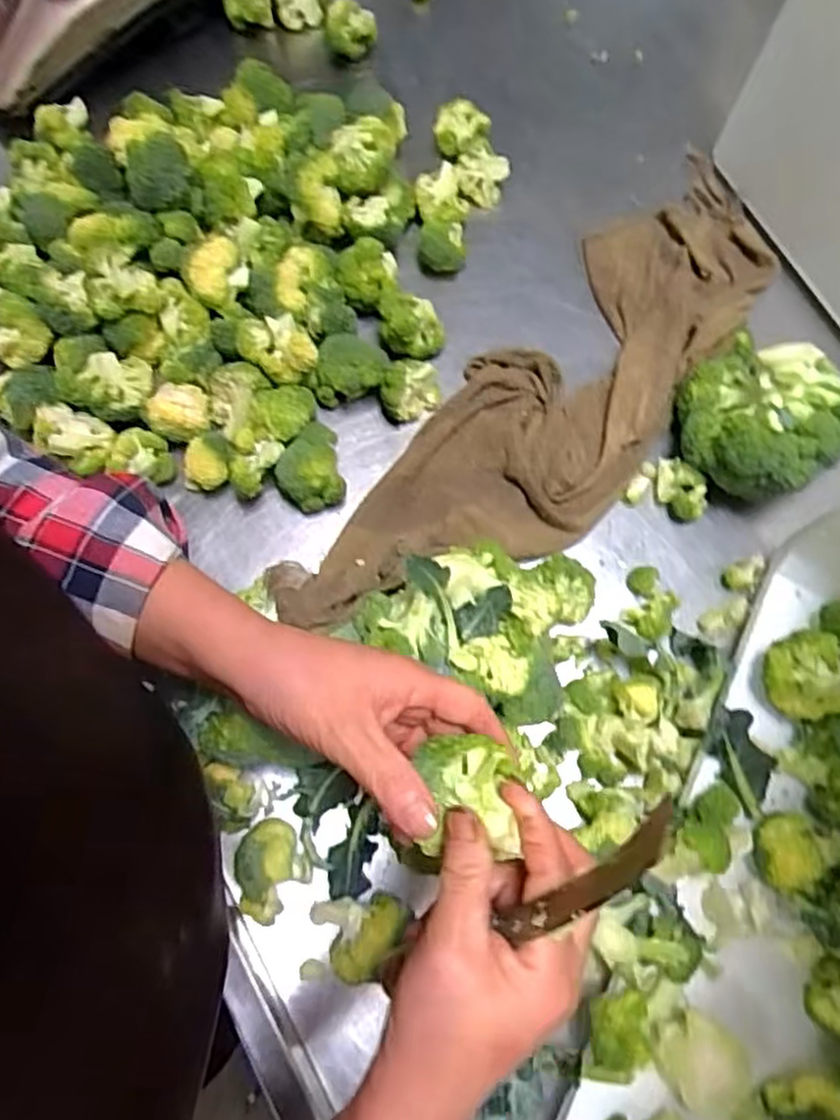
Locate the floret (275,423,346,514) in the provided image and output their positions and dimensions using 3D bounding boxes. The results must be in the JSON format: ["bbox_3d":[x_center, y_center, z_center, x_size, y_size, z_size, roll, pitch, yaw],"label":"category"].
[{"bbox_3d":[-0.084,-0.069,0.549,0.047,0.037,0.054,-12,75,-4],"label":"floret"}]

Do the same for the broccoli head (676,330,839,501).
[{"bbox_3d":[0.254,-0.108,0.541,0.109,0.091,0.124,-34,78,-10],"label":"broccoli head"}]

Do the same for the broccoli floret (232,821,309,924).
[{"bbox_3d":[-0.096,0.203,0.468,0.042,0.038,0.062,0,74,-1],"label":"broccoli floret"}]

